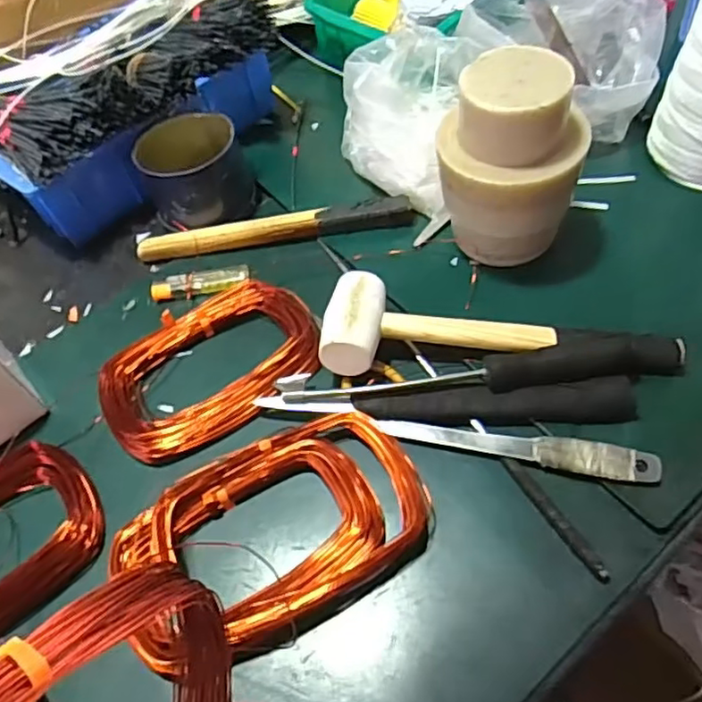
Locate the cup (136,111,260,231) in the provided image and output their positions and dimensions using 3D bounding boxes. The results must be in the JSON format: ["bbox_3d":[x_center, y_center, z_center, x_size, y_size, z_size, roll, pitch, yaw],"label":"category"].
[{"bbox_3d":[-0.148,-0.177,0.606,0.099,0.072,0.102,-4,55,5],"label":"cup"}]

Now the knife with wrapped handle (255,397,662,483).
[{"bbox_3d":[0.067,0.058,0.443,0.277,0.011,0.022,8,57,13],"label":"knife with wrapped handle"}]

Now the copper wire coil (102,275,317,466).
[{"bbox_3d":[-0.114,0.010,0.509,0.171,0.033,0.115,-26,56,-10],"label":"copper wire coil"}]

